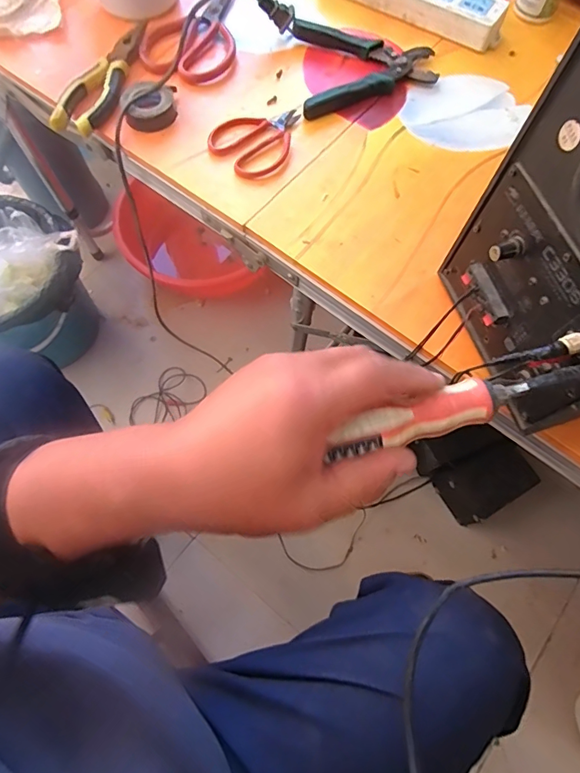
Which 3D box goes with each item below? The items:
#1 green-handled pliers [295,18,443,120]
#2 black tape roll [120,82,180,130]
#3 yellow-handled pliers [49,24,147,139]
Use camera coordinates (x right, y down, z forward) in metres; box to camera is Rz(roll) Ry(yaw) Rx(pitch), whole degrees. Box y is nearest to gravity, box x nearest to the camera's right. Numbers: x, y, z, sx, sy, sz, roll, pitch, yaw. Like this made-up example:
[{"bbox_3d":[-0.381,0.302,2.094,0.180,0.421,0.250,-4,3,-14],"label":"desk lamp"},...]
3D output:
[{"bbox_3d":[0.088,-0.359,0.494,0.154,0.023,0.127,-4,69,-2],"label":"green-handled pliers"},{"bbox_3d":[-0.150,-0.300,0.470,0.052,0.019,0.052,0,69,0],"label":"black tape roll"},{"bbox_3d":[-0.207,-0.341,0.484,0.054,0.017,0.172,13,70,4],"label":"yellow-handled pliers"}]

